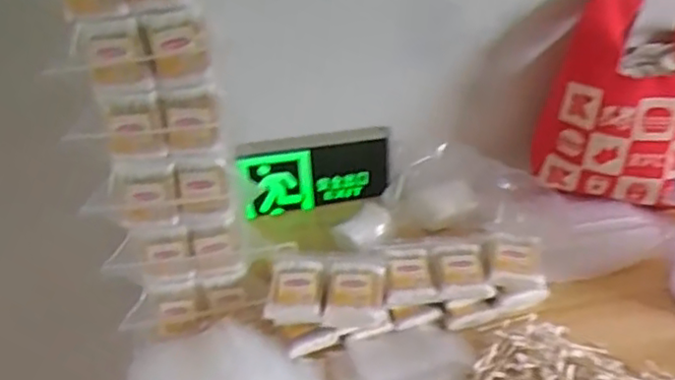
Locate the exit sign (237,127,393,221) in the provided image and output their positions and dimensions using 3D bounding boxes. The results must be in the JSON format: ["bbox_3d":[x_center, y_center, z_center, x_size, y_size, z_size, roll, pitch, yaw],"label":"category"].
[{"bbox_3d":[-0.027,-0.028,0.930,0.210,0.118,0.026,-11,34,-10],"label":"exit sign"}]

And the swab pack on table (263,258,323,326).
[{"bbox_3d":[-0.045,0.109,0.716,0.059,0.029,0.073,-1,34,5],"label":"swab pack on table"}]

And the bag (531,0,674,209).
[{"bbox_3d":[0.390,-0.127,0.877,0.206,0.233,0.184,14,38,25],"label":"bag"}]

